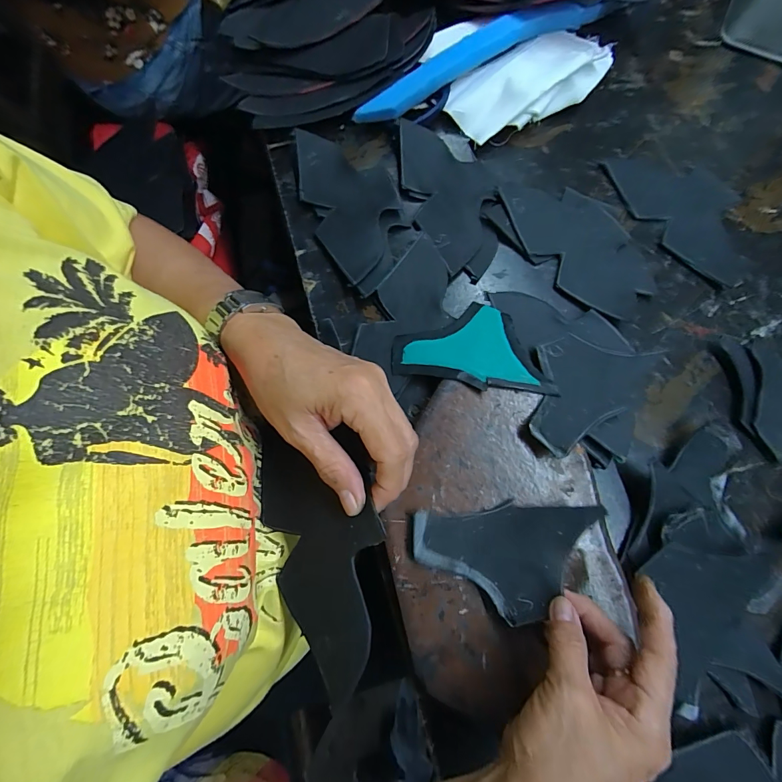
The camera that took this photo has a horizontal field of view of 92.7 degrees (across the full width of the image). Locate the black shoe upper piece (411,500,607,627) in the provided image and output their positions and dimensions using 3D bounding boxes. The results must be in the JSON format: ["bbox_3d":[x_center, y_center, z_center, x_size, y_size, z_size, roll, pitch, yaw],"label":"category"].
[{"bbox_3d":[0.082,0.126,0.279,0.129,0.025,0.079,3,77,0],"label":"black shoe upper piece"}]

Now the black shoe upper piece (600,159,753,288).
[{"bbox_3d":[0.295,-0.187,0.378,0.165,0.006,0.100,39,82,8],"label":"black shoe upper piece"}]

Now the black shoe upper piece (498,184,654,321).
[{"bbox_3d":[0.184,-0.149,0.362,0.088,0.009,0.160,-33,79,-7],"label":"black shoe upper piece"}]

